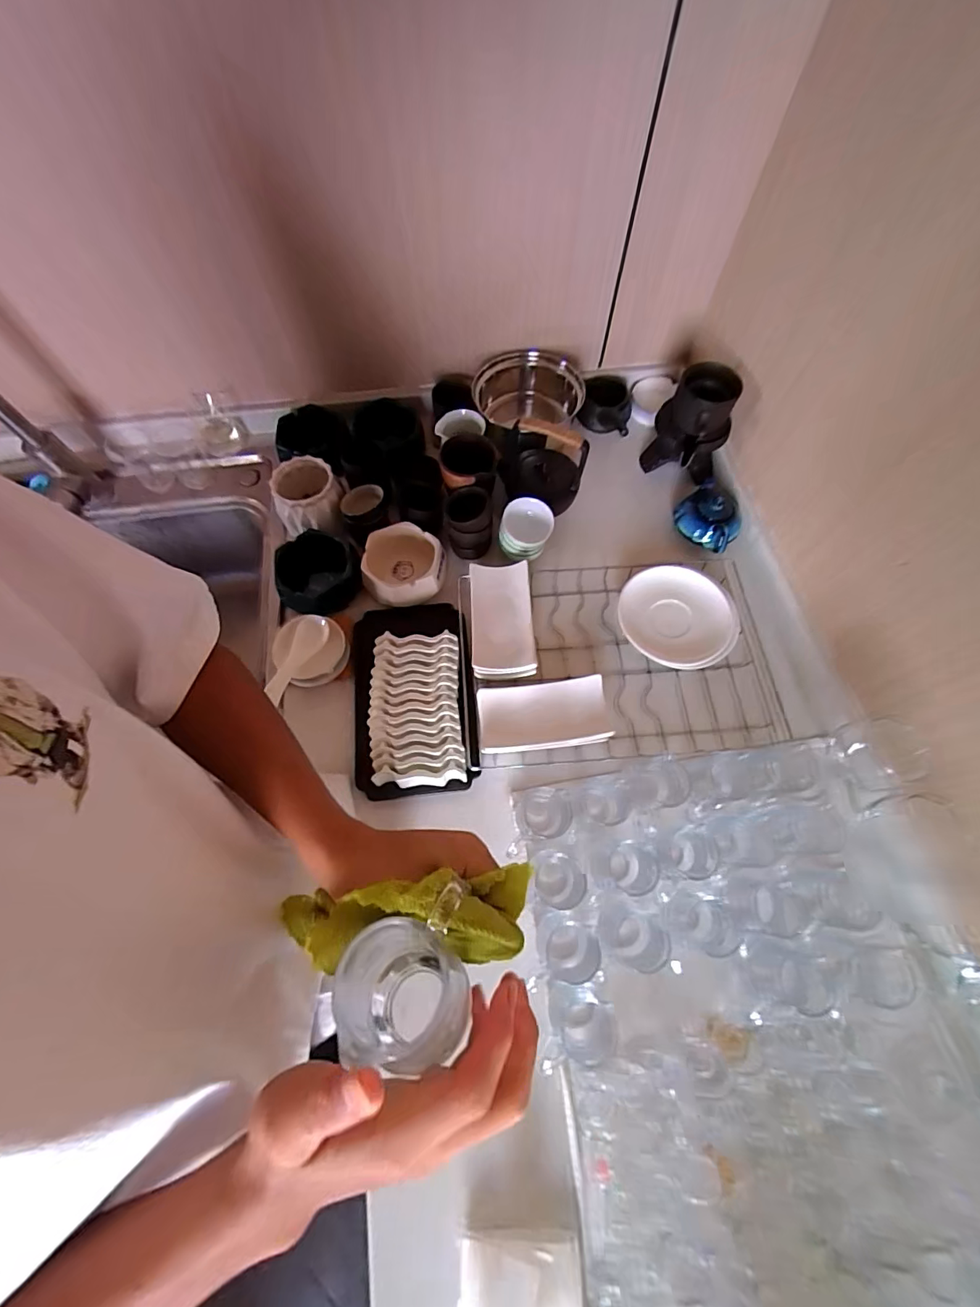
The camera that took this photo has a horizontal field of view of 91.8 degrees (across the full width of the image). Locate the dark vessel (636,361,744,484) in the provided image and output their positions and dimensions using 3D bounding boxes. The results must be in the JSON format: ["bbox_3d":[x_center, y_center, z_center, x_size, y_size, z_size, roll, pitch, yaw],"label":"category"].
[{"bbox_3d":[0.286,-0.318,0.684,0.102,0.137,0.100,16,67,7],"label":"dark vessel"}]

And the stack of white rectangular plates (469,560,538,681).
[{"bbox_3d":[0.014,-0.043,0.596,0.074,0.019,0.150,-2,66,-1],"label":"stack of white rectangular plates"}]

